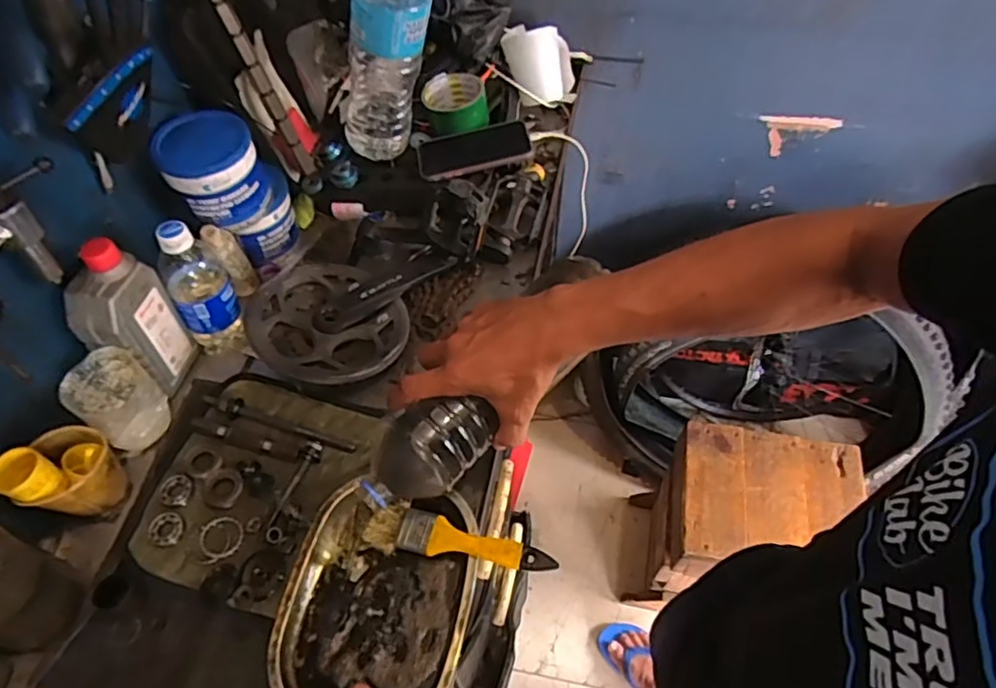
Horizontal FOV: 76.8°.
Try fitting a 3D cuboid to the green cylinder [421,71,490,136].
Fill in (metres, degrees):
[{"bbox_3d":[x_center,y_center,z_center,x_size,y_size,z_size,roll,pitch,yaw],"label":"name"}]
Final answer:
[{"bbox_3d":[-0.061,-0.338,0.886,0.087,0.046,0.083,-10,54,-6],"label":"green cylinder"}]

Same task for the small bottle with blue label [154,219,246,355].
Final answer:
[{"bbox_3d":[-0.329,-0.063,0.695,0.063,0.165,0.063,-29,58,-19],"label":"small bottle with blue label"}]

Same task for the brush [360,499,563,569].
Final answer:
[{"bbox_3d":[-0.036,0.176,0.560,0.169,0.023,0.040,13,55,10],"label":"brush"}]

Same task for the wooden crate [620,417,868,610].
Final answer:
[{"bbox_3d":[0.468,0.384,1.241,0.320,0.406,0.269,12,55,10],"label":"wooden crate"}]

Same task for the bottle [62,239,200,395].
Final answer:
[{"bbox_3d":[-0.379,-0.025,0.650,0.053,0.178,0.079,8,54,7],"label":"bottle"}]

